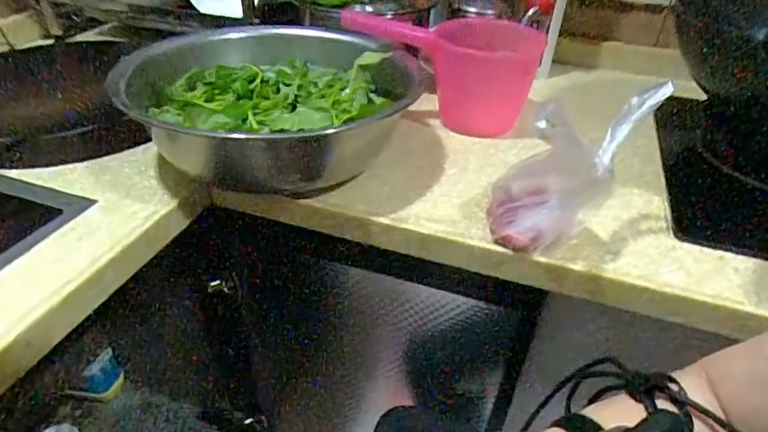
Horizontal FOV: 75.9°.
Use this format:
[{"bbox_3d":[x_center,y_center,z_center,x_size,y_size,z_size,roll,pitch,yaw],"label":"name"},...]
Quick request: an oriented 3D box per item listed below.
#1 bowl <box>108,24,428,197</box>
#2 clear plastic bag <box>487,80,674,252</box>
[{"bbox_3d":[-0.161,-0.143,0.618,0.309,0.112,0.350,18,40,20],"label":"bowl"},{"bbox_3d":[0.168,-0.041,0.469,0.118,0.153,0.102,24,42,27],"label":"clear plastic bag"}]

